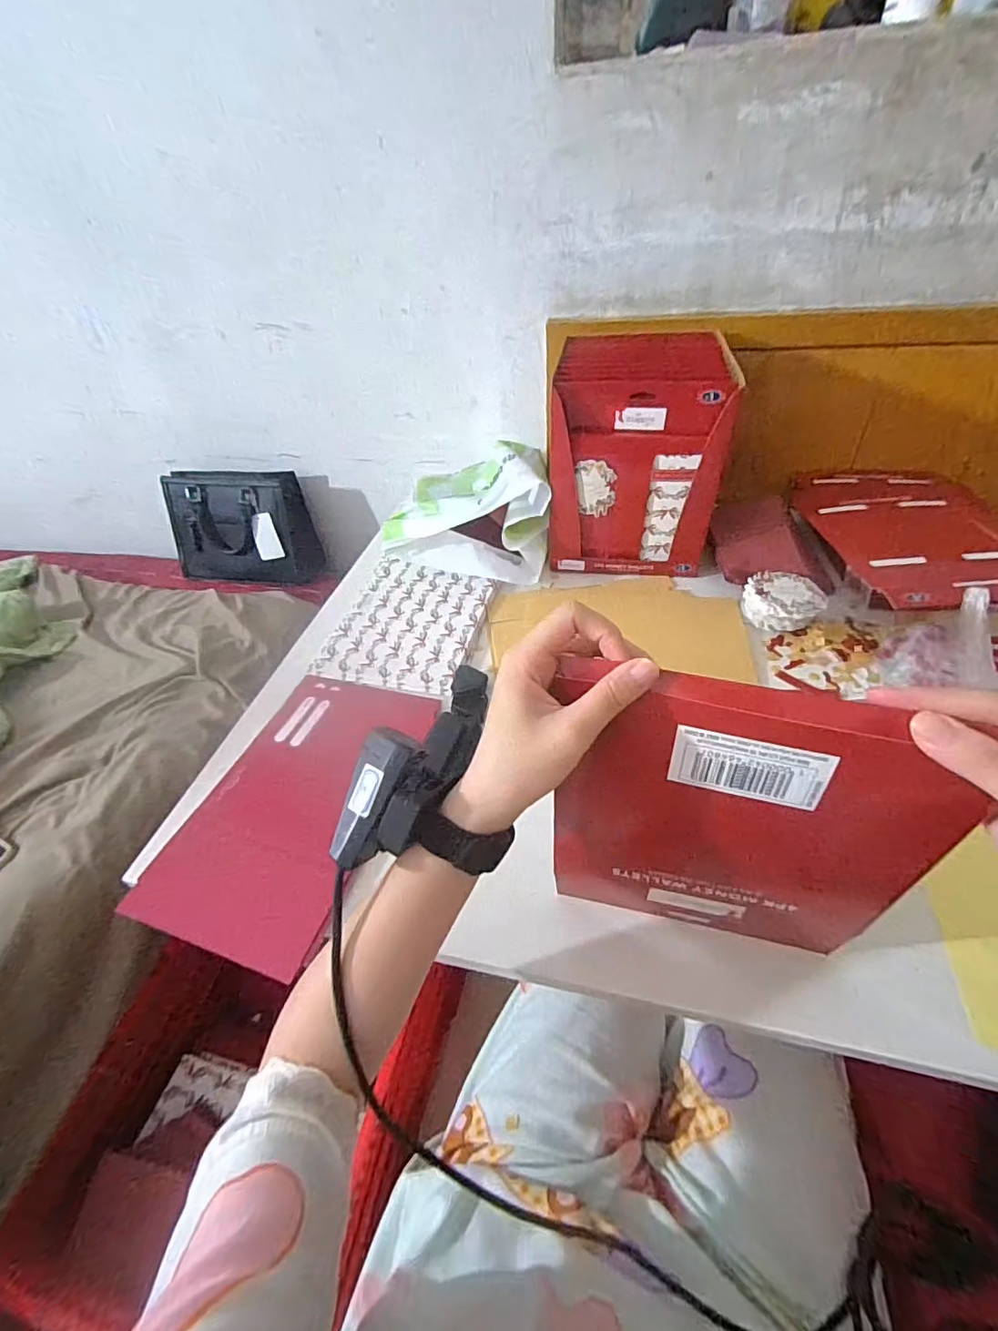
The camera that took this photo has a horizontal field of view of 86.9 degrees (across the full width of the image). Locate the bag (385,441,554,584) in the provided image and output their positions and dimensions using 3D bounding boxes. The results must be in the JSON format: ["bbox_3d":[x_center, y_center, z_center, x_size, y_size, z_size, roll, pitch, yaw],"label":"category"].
[{"bbox_3d":[-0.034,-0.242,0.778,0.221,0.113,0.260,3,42,10],"label":"bag"}]

